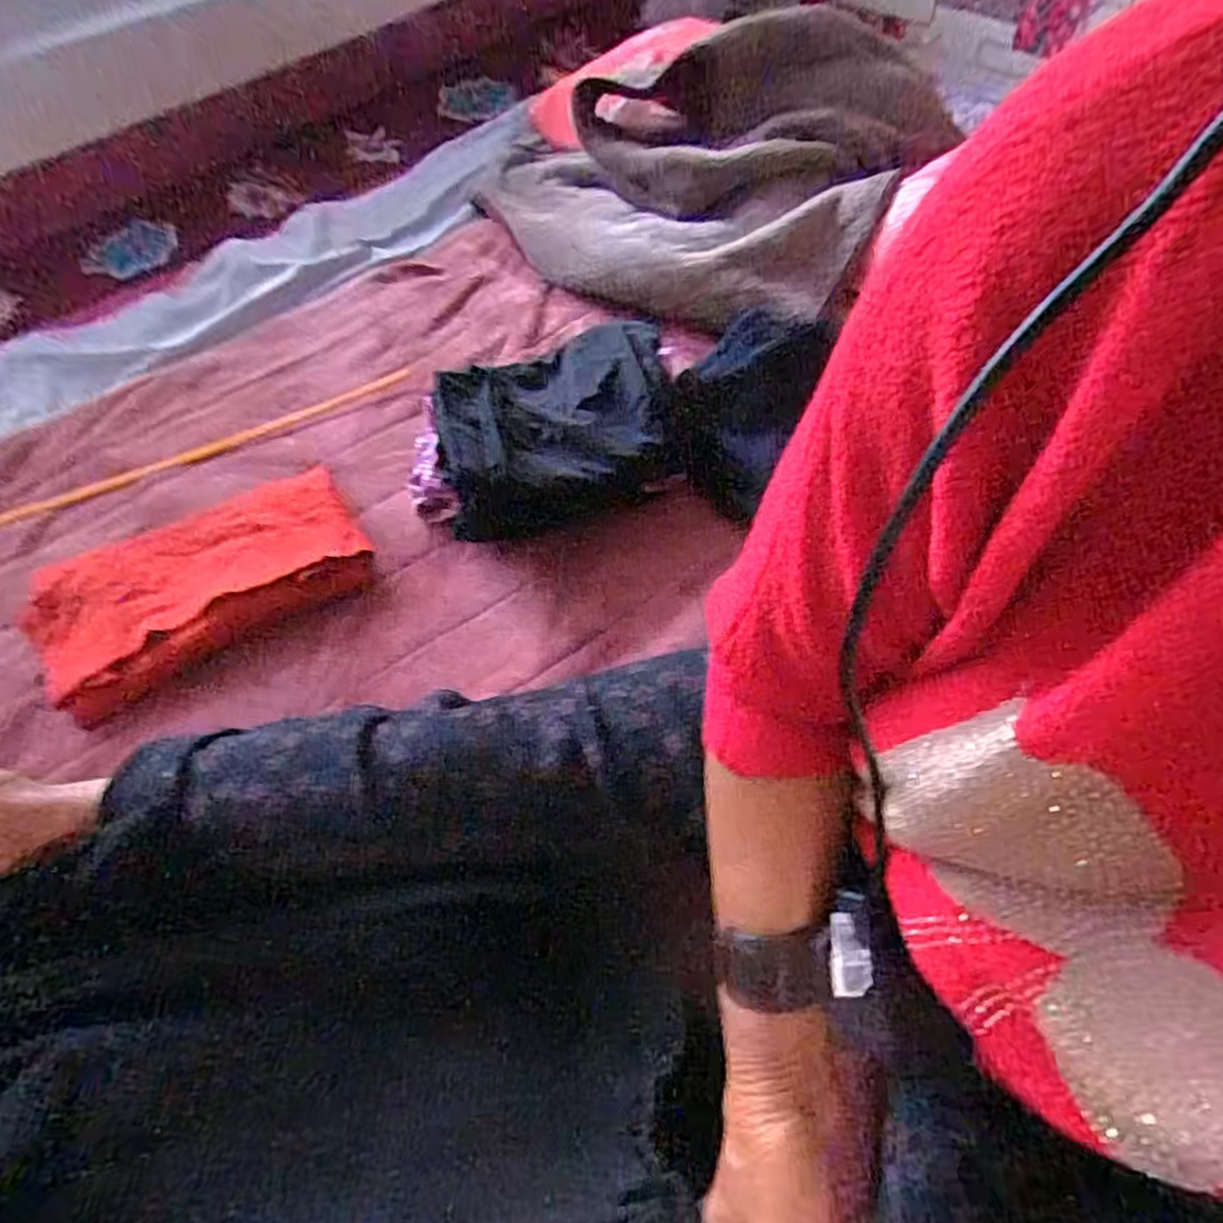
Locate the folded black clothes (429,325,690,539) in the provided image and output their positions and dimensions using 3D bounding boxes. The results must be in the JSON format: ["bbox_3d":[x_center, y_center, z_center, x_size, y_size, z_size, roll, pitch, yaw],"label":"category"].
[{"bbox_3d":[-0.055,-0.192,0.785,0.256,0.093,0.202,-15,56,-6],"label":"folded black clothes"}]

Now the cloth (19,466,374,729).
[{"bbox_3d":[-0.419,-0.037,0.751,0.311,0.034,0.209,-30,59,-15],"label":"cloth"}]

